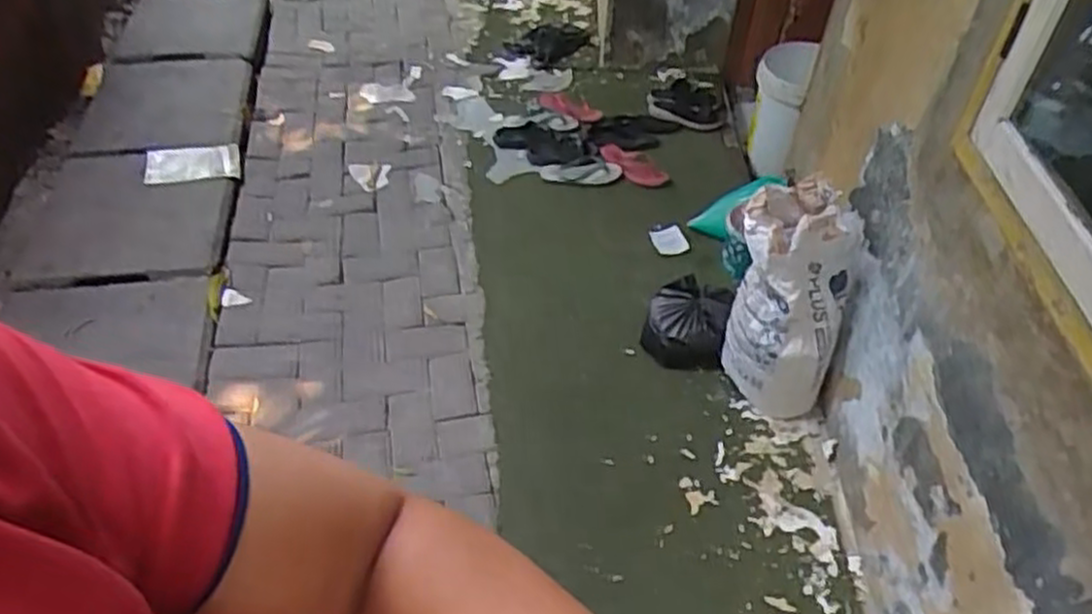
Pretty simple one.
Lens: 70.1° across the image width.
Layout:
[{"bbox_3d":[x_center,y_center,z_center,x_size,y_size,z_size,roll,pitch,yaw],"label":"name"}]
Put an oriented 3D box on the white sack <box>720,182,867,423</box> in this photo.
[{"bbox_3d":[0.520,-0.025,1.712,0.276,0.490,0.261,17,47,14],"label":"white sack"}]

